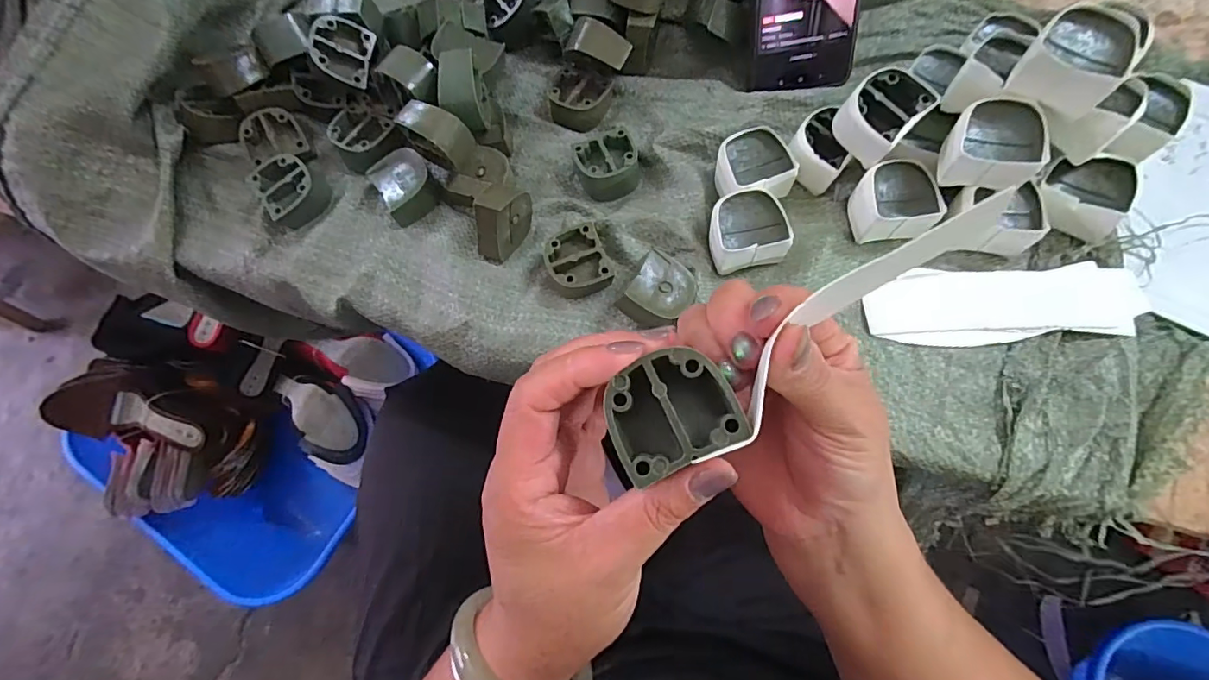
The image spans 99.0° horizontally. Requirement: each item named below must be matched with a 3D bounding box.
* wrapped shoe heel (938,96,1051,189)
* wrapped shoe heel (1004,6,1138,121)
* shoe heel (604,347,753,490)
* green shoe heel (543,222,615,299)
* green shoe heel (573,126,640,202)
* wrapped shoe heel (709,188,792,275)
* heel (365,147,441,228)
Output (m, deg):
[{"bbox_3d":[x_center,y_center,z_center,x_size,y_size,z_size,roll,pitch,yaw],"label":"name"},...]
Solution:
[{"bbox_3d":[0.234,-0.120,0.314,0.050,0.032,0.045,15,73,9],"label":"wrapped shoe heel"},{"bbox_3d":[0.270,-0.160,0.295,0.047,0.033,0.044,39,79,15],"label":"wrapped shoe heel"},{"bbox_3d":[0.022,0.026,0.182,0.042,0.022,0.037,-23,71,-6],"label":"shoe heel"},{"bbox_3d":[-0.019,-0.052,0.350,0.042,0.022,0.042,-23,71,-3],"label":"green shoe heel"},{"bbox_3d":[0.002,-0.126,0.372,0.043,0.020,0.044,-14,71,0],"label":"green shoe heel"},{"bbox_3d":[0.092,-0.072,0.340,0.051,0.025,0.042,-10,71,1],"label":"wrapped shoe heel"},{"bbox_3d":[-0.144,-0.113,0.373,0.039,0.025,0.045,-34,72,-7],"label":"heel"}]

